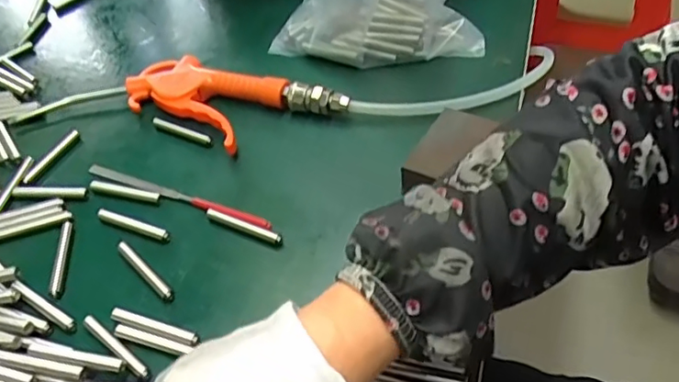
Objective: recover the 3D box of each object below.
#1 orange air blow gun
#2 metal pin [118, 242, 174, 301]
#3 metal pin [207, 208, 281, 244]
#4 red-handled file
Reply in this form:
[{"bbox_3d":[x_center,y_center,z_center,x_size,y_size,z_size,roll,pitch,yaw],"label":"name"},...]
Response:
[{"bbox_3d":[-0.088,-0.073,0.462,0.173,0.024,0.080,26,55,27],"label":"orange air blow gun"},{"bbox_3d":[-0.125,0.051,0.368,0.008,0.006,0.058,-37,54,-25],"label":"metal pin"},{"bbox_3d":[-0.065,0.024,0.388,0.059,0.007,0.006,19,53,22],"label":"metal pin"},{"bbox_3d":[-0.118,0.002,0.410,0.161,0.008,0.009,17,52,21],"label":"red-handled file"}]

